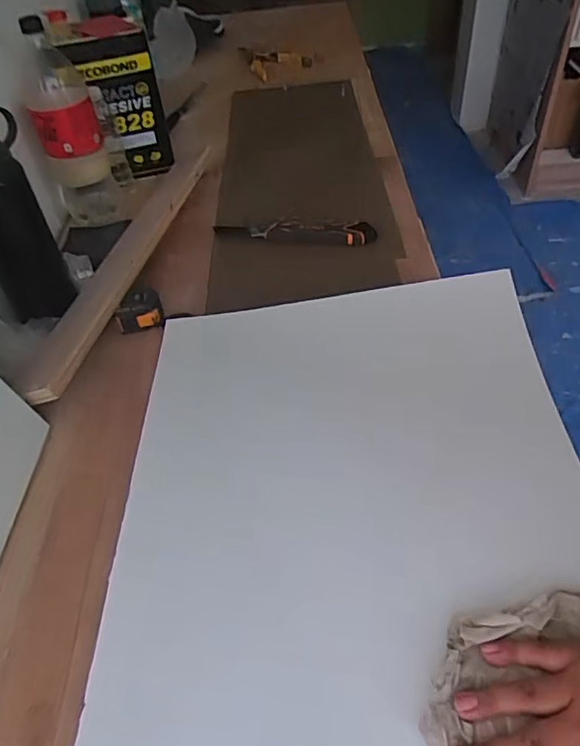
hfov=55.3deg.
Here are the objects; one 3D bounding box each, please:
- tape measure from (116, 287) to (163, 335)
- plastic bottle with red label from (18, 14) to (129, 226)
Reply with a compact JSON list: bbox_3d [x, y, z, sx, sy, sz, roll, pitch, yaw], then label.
[{"bbox_3d":[-0.203,-0.086,0.742,0.058,0.033,0.055,-15,47,-7],"label":"tape measure"},{"bbox_3d":[-0.347,-0.382,0.879,0.092,0.294,0.087,-14,47,-6],"label":"plastic bottle with red label"}]

